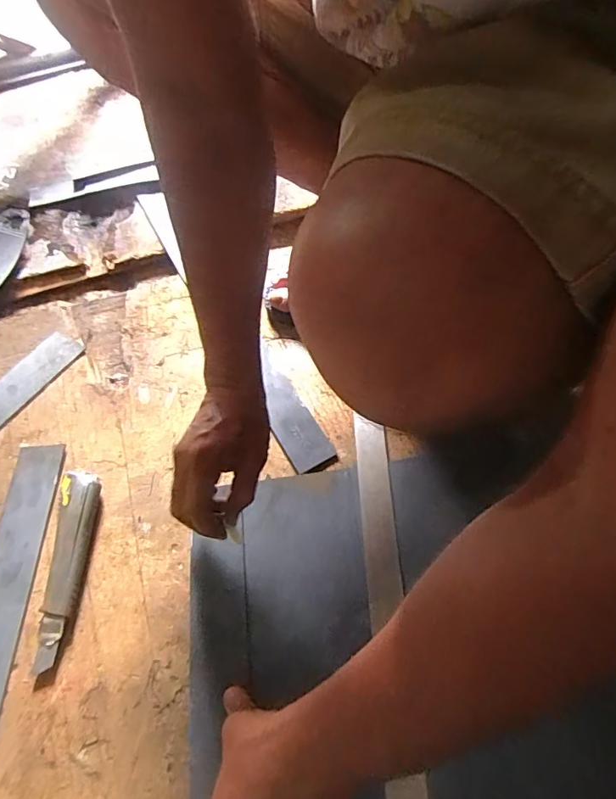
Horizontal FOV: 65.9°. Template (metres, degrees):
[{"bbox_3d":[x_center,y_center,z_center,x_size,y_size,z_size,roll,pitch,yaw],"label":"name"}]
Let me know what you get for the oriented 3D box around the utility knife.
[{"bbox_3d":[-0.233,0.156,0.457,0.037,0.021,0.178,-4,58,0],"label":"utility knife"}]

